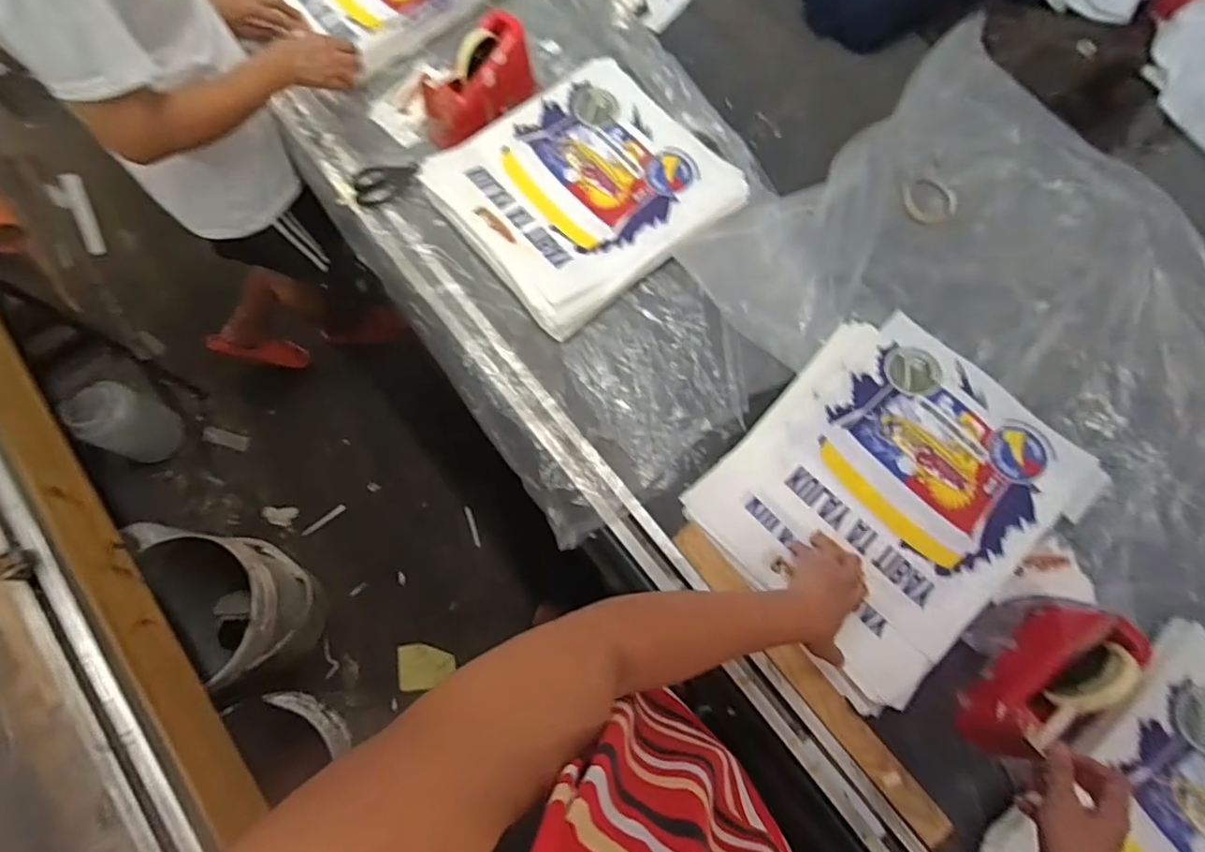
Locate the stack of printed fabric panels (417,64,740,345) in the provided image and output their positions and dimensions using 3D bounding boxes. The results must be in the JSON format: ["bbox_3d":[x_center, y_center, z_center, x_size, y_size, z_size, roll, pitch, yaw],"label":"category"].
[{"bbox_3d":[-0.031,-0.371,0.898,0.391,0.036,0.348,-39,77,-12],"label":"stack of printed fabric panels"}]

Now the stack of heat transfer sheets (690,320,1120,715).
[{"bbox_3d":[0.366,0.079,0.760,0.428,0.037,0.351,-40,77,-12],"label":"stack of heat transfer sheets"}]

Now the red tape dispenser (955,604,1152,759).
[{"bbox_3d":[0.497,0.283,0.651,0.075,0.120,0.193,39,76,10],"label":"red tape dispenser"}]

